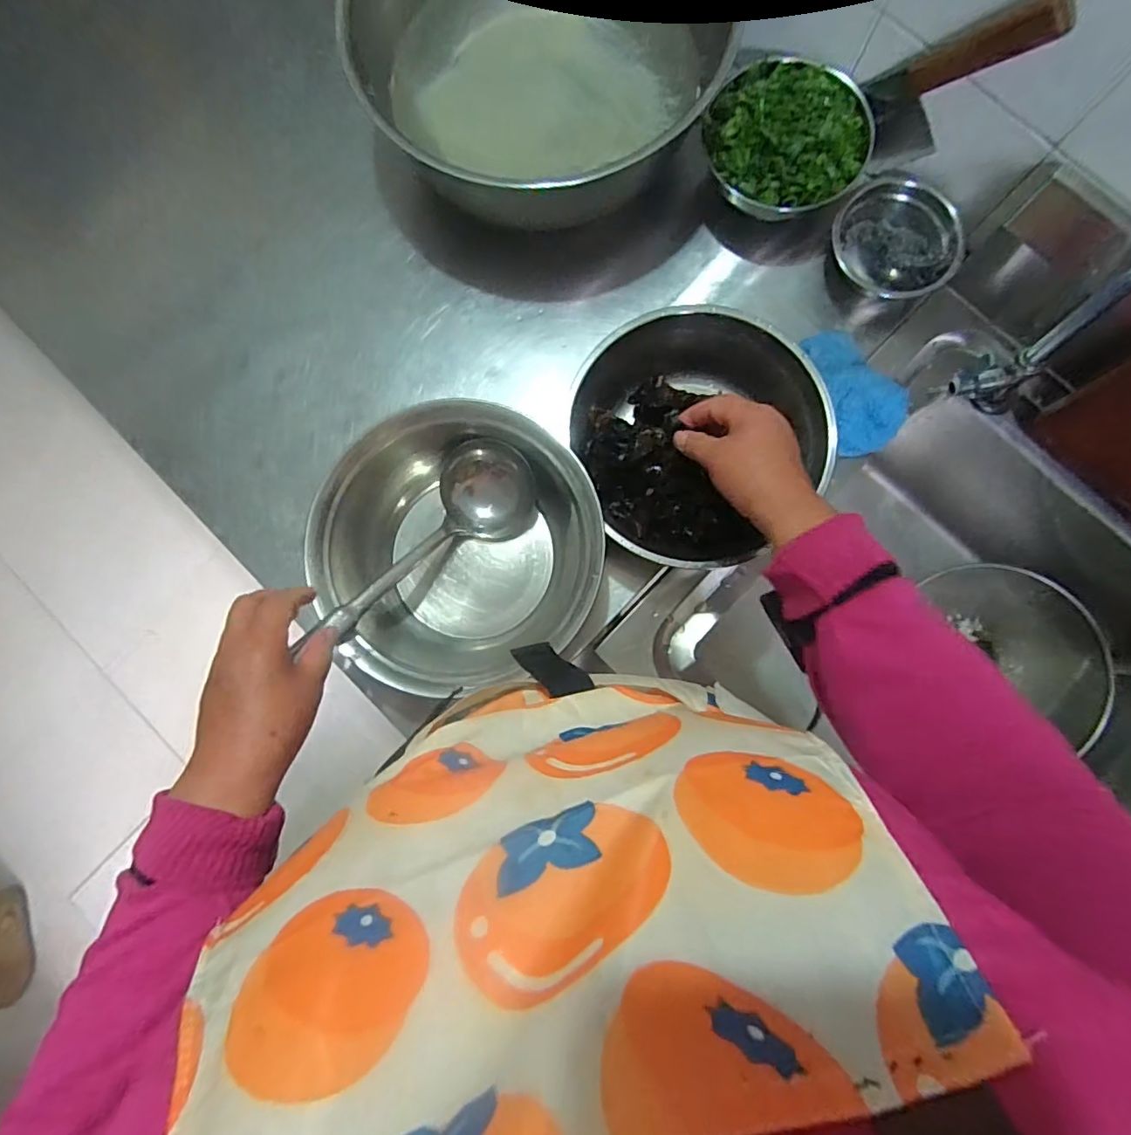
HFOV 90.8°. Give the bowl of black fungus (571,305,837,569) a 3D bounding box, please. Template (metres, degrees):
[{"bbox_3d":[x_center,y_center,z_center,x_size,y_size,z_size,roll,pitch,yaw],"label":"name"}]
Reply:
[{"bbox_3d":[0.131,-0.126,0.574,0.224,0.112,0.250,-20,84,-1],"label":"bowl of black fungus"}]

